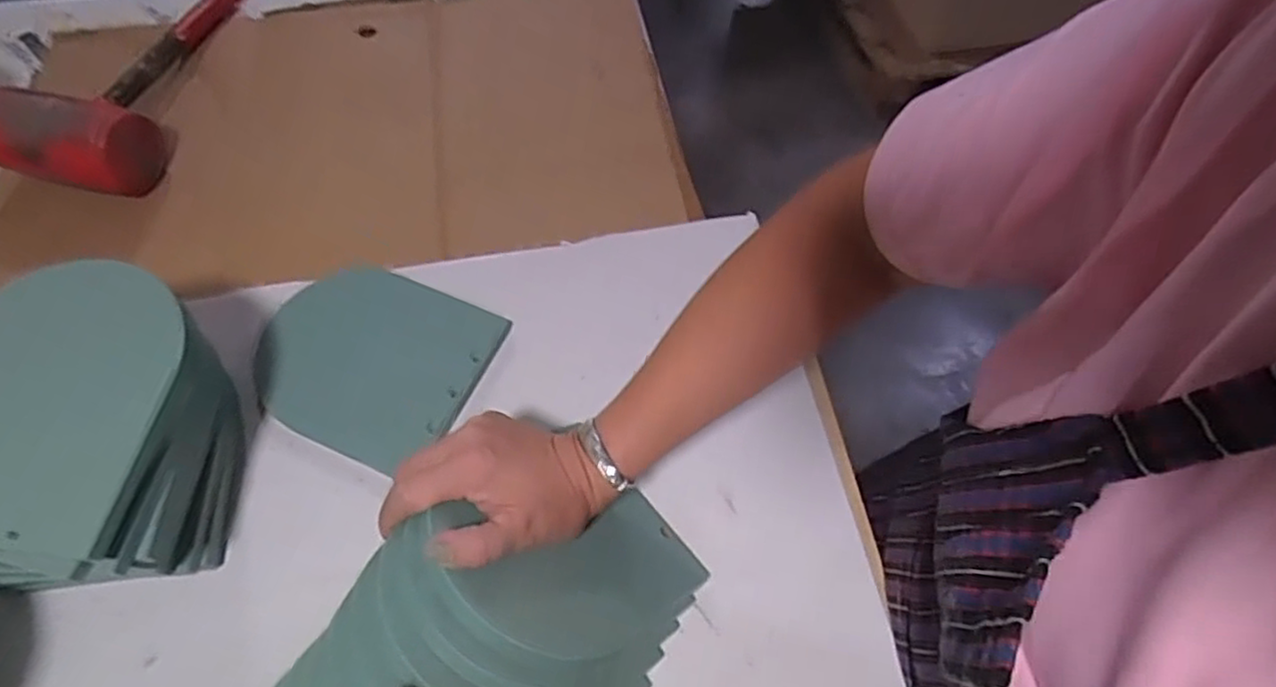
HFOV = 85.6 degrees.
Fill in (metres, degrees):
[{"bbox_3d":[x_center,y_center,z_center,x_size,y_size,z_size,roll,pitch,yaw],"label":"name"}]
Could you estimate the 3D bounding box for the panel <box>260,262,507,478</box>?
[{"bbox_3d":[-0.206,0.011,0.540,0.165,0.022,0.145,23,73,8],"label":"panel"}]

